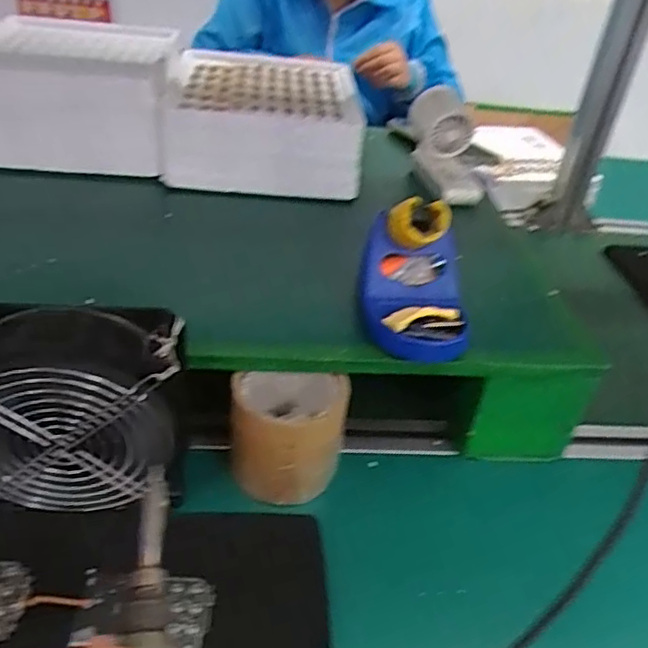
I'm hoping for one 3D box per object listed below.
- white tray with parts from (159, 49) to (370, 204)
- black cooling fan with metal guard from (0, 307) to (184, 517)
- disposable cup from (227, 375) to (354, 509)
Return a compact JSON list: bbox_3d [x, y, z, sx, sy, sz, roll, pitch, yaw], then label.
[{"bbox_3d":[-0.067,-0.233,0.725,0.212,0.090,0.203,6,35,-2],"label":"white tray with parts"},{"bbox_3d":[-0.174,0.059,0.424,0.148,0.143,0.055,2,36,-8],"label":"black cooling fan with metal guard"},{"bbox_3d":[-0.029,0.081,0.484,0.080,0.093,0.083,5,35,-3],"label":"disposable cup"}]

